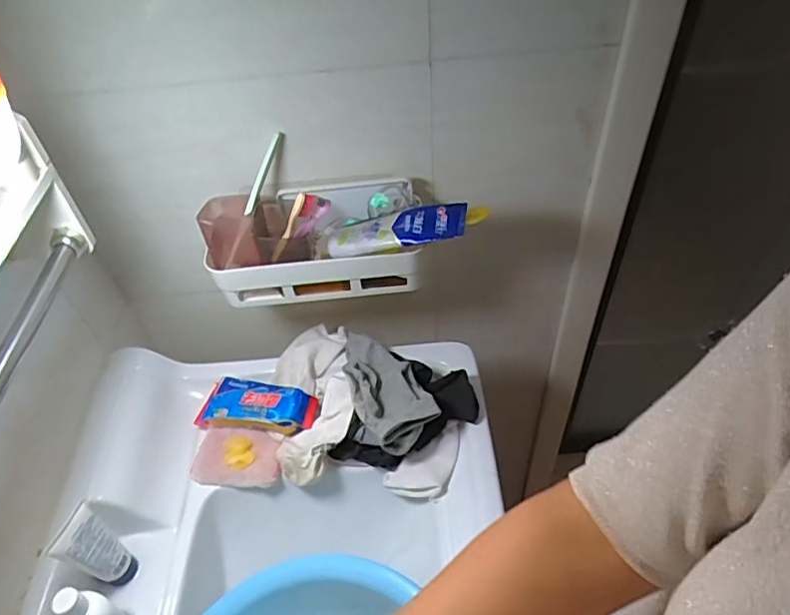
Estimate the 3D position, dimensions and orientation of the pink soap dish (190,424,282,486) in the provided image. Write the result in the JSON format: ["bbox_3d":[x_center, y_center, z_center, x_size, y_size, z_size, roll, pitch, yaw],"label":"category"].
[{"bbox_3d":[-0.199,0.187,0.703,0.112,0.023,0.070,3,47,8],"label":"pink soap dish"}]

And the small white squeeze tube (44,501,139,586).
[{"bbox_3d":[-0.301,0.250,0.567,0.027,0.115,0.046,14,49,18],"label":"small white squeeze tube"}]

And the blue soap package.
[{"bbox_3d":[-0.176,0.127,0.713,0.145,0.032,0.061,6,47,11],"label":"blue soap package"}]

